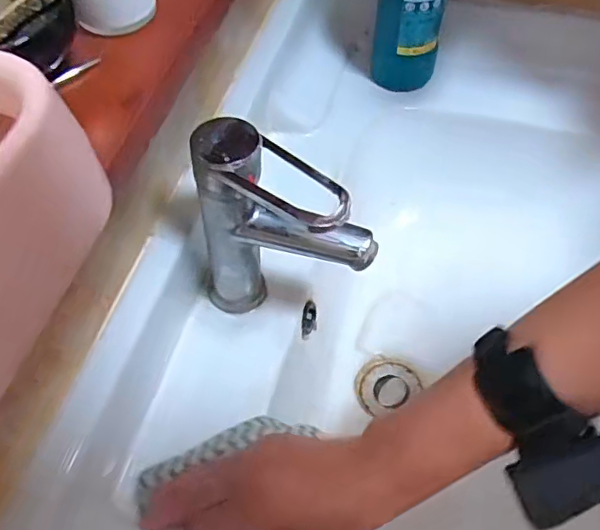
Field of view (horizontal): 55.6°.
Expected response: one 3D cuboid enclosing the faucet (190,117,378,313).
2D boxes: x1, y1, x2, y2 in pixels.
[{"bbox_3d":[-0.013,-0.012,0.397,0.123,0.171,0.052,19,59,14],"label":"faucet"}]

